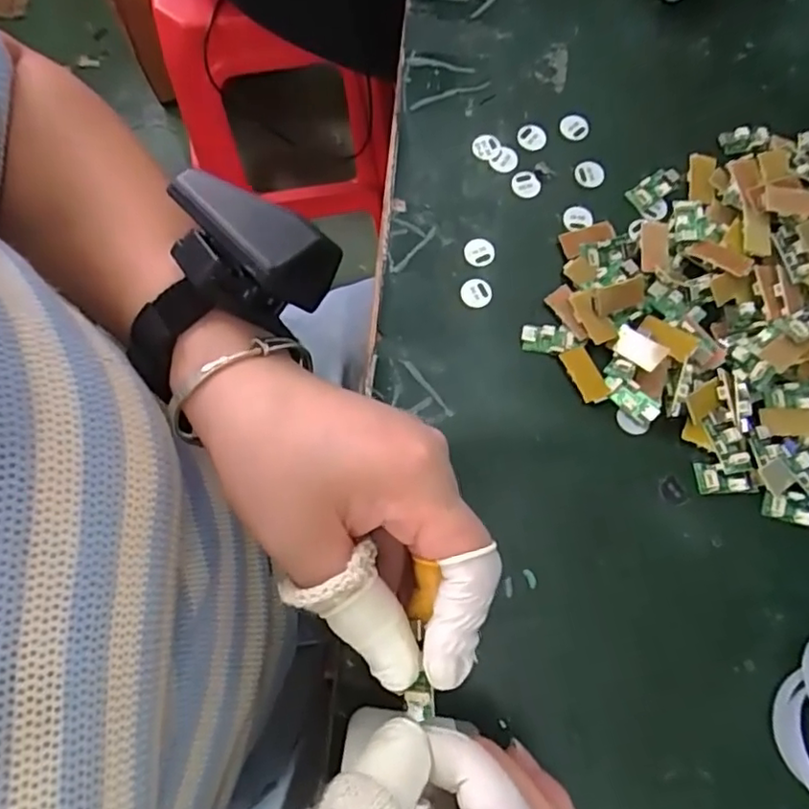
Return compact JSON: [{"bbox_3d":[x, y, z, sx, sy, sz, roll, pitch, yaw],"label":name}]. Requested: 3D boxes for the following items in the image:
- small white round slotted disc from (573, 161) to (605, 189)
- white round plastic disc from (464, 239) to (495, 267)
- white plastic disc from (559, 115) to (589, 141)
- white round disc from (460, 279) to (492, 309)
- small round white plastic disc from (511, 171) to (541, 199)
[{"bbox_3d":[0.109,-0.135,0.361,0.017,0.004,0.016,0,85,4],"label":"small white round slotted disc"},{"bbox_3d":[0.042,-0.086,0.344,0.017,0.004,0.015,-4,75,-3],"label":"white round plastic disc"},{"bbox_3d":[0.103,-0.167,0.371,0.017,0.005,0.015,-32,78,-9],"label":"white plastic disc"},{"bbox_3d":[0.040,-0.061,0.339,0.016,0.004,0.017,1,78,-4],"label":"white round disc"},{"bbox_3d":[0.071,-0.129,0.359,0.017,0.004,0.016,0,75,-2],"label":"small round white plastic disc"}]

